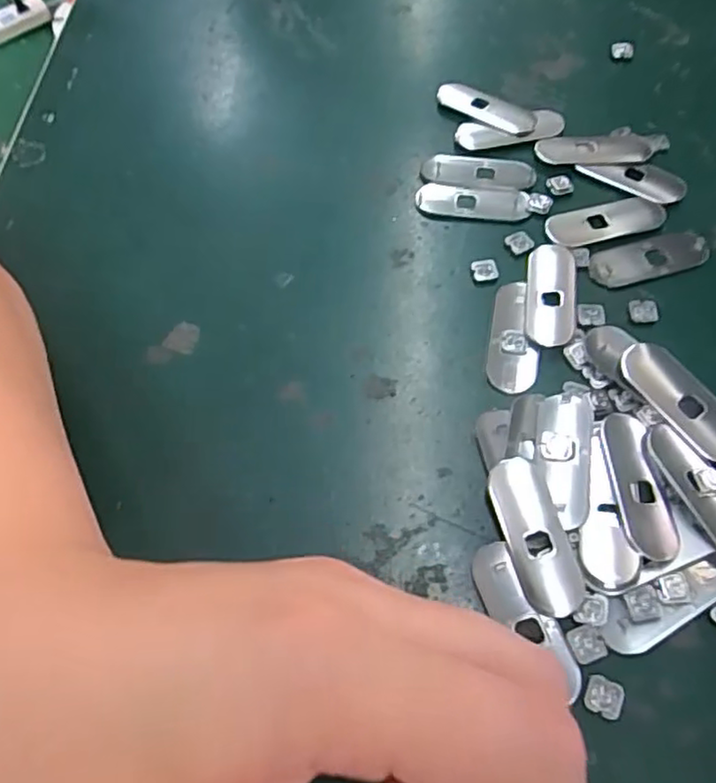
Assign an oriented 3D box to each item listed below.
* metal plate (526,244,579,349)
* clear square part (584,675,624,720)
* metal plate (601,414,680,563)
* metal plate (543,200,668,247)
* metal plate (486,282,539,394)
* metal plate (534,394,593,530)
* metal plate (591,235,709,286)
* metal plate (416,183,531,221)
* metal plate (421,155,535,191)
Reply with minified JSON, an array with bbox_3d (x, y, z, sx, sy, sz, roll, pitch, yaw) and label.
[{"bbox_3d":[0.077,-0.038,0.257,0.019,0.005,0.047,6,62,6],"label":"metal plate"},{"bbox_3d":[0.073,0.090,0.191,0.011,0.004,0.010,19,64,13],"label":"clear square part"},{"bbox_3d":[0.094,0.030,0.216,0.017,0.004,0.050,-4,62,1],"label":"metal plate"},{"bbox_3d":[0.105,-0.071,0.272,0.051,0.004,0.020,-6,62,-1],"label":"metal plate"},{"bbox_3d":[0.060,-0.022,0.251,0.018,0.004,0.049,6,62,6],"label":"metal plate"},{"bbox_3d":[0.070,0.021,0.222,0.019,0.004,0.049,10,63,8],"label":"metal plate"},{"bbox_3d":[0.119,-0.054,0.266,0.049,0.004,0.016,-12,62,-4],"label":"metal plate"},{"bbox_3d":[0.050,-0.083,0.284,0.048,0.004,0.017,9,63,8],"label":"metal plate"},{"bbox_3d":[0.054,-0.100,0.290,0.049,0.004,0.018,7,62,7],"label":"metal plate"}]

